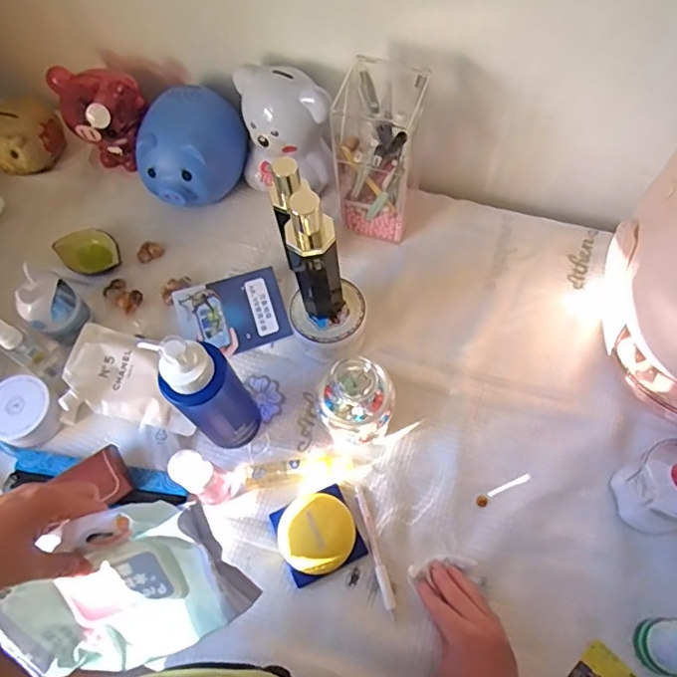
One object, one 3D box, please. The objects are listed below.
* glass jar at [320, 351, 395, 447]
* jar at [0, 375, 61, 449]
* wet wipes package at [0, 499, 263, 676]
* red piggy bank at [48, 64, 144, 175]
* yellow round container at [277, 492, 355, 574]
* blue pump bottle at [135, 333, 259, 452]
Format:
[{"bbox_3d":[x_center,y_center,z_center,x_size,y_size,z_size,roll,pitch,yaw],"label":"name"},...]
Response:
[{"bbox_3d":[0.020,0.070,0.614,0.073,0.106,0.062,-13,64,-3],"label":"glass jar"},{"bbox_3d":[-0.364,0.085,0.669,0.077,0.035,0.074,-1,64,3],"label":"jar"},{"bbox_3d":[-0.167,0.202,0.446,0.190,0.127,0.030,-31,21,12],"label":"wet wipes package"},{"bbox_3d":[-0.320,-0.308,0.815,0.104,0.117,0.116,-36,67,-13],"label":"red piggy bank"},{"bbox_3d":[-0.022,0.202,0.600,0.075,0.025,0.077,-1,64,3],"label":"yellow round container"},{"bbox_3d":[-0.128,0.057,0.579,0.066,0.204,0.059,-27,66,-9],"label":"blue pump bottle"}]

